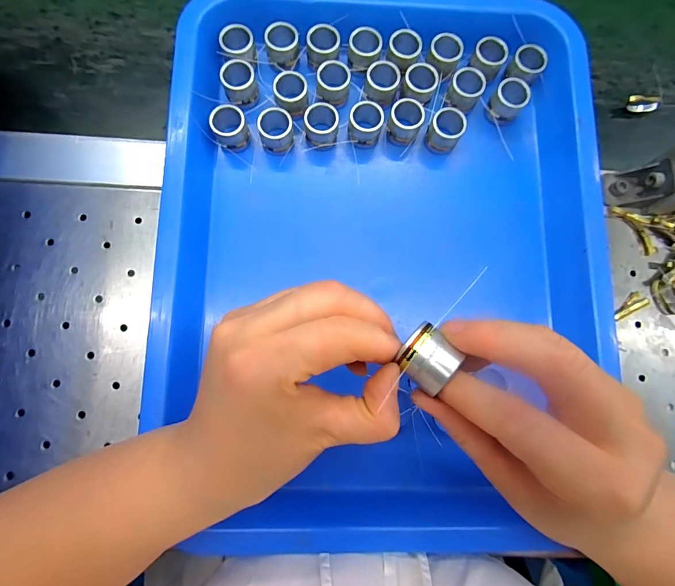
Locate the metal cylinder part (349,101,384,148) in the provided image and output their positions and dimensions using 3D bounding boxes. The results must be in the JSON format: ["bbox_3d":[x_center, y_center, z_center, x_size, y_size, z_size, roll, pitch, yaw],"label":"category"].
[{"bbox_3d":[0.021,-0.126,0.279,0.024,0.026,0.026,0,80,-3],"label":"metal cylinder part"}]

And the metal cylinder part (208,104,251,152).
[{"bbox_3d":[-0.078,-0.120,0.271,0.024,0.020,0.026,0,80,-3],"label":"metal cylinder part"}]

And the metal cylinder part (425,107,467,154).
[{"bbox_3d":[0.082,-0.122,0.283,0.025,0.028,0.024,0,80,-3],"label":"metal cylinder part"}]

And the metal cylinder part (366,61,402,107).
[{"bbox_3d":[0.034,-0.158,0.279,0.025,0.016,0.024,9,80,-2],"label":"metal cylinder part"}]

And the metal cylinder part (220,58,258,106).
[{"bbox_3d":[-0.073,-0.156,0.275,0.023,0.018,0.026,-25,83,-7],"label":"metal cylinder part"}]

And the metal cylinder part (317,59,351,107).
[{"bbox_3d":[-0.003,-0.158,0.280,0.024,0.019,0.026,14,80,-1],"label":"metal cylinder part"}]

